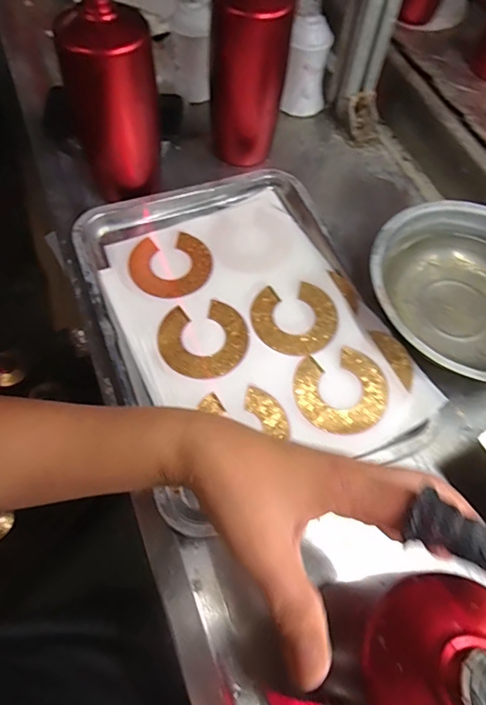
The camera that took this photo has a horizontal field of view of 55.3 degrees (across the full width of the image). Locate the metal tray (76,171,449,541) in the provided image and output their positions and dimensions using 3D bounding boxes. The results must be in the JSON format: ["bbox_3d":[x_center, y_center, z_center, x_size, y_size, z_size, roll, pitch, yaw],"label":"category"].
[{"bbox_3d":[0.002,-0.037,0.444,0.245,0.023,0.333,-18,67,-11],"label":"metal tray"}]

